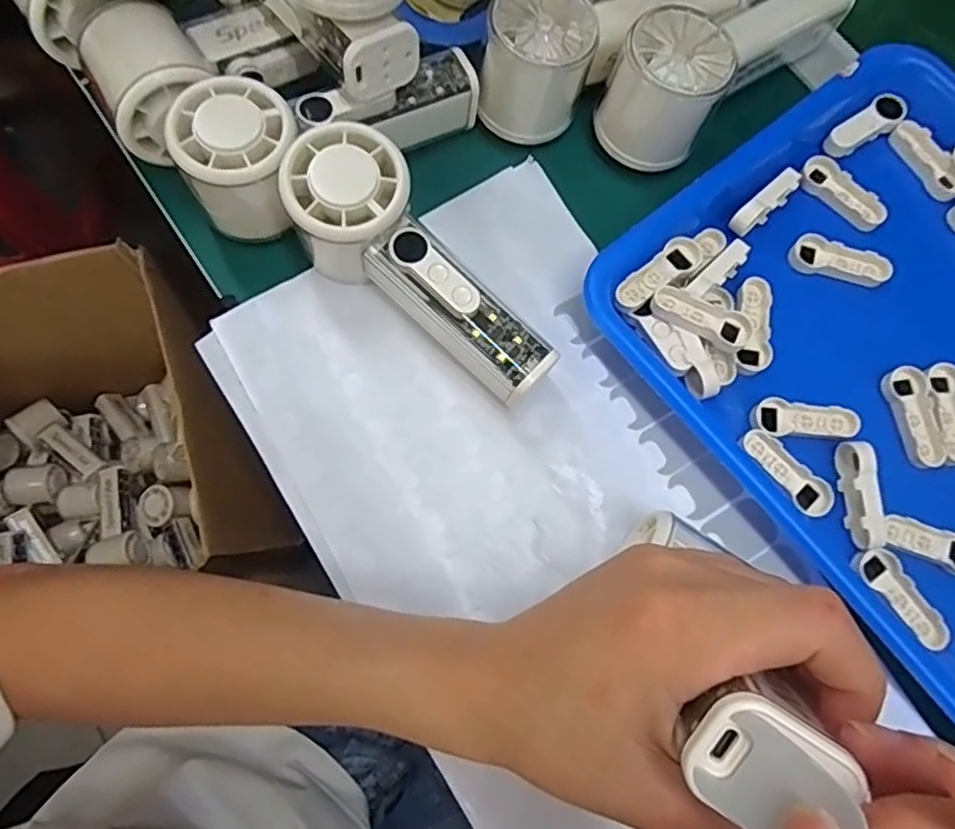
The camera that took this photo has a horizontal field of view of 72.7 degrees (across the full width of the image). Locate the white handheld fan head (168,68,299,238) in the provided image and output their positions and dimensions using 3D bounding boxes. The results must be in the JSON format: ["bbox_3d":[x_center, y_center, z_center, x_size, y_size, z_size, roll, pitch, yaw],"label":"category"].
[{"bbox_3d":[-0.115,-0.126,0.320,0.059,0.057,0.055,-19,77,-5],"label":"white handheld fan head"}]

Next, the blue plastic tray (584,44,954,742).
[{"bbox_3d":[0.250,-0.017,0.320,0.260,0.026,0.327,-37,79,-9],"label":"blue plastic tray"}]

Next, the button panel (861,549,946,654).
[{"bbox_3d":[0.199,0.086,0.303,0.015,0.008,0.049,-34,78,-8],"label":"button panel"}]

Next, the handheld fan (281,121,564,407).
[{"bbox_3d":[-0.025,-0.068,0.311,0.150,0.063,0.058,41,79,9],"label":"handheld fan"}]

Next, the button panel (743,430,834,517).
[{"bbox_3d":[0.151,0.028,0.315,0.018,0.006,0.050,-39,79,-9],"label":"button panel"}]

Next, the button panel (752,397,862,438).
[{"bbox_3d":[0.163,0.003,0.321,0.050,0.004,0.019,7,76,2],"label":"button panel"}]

